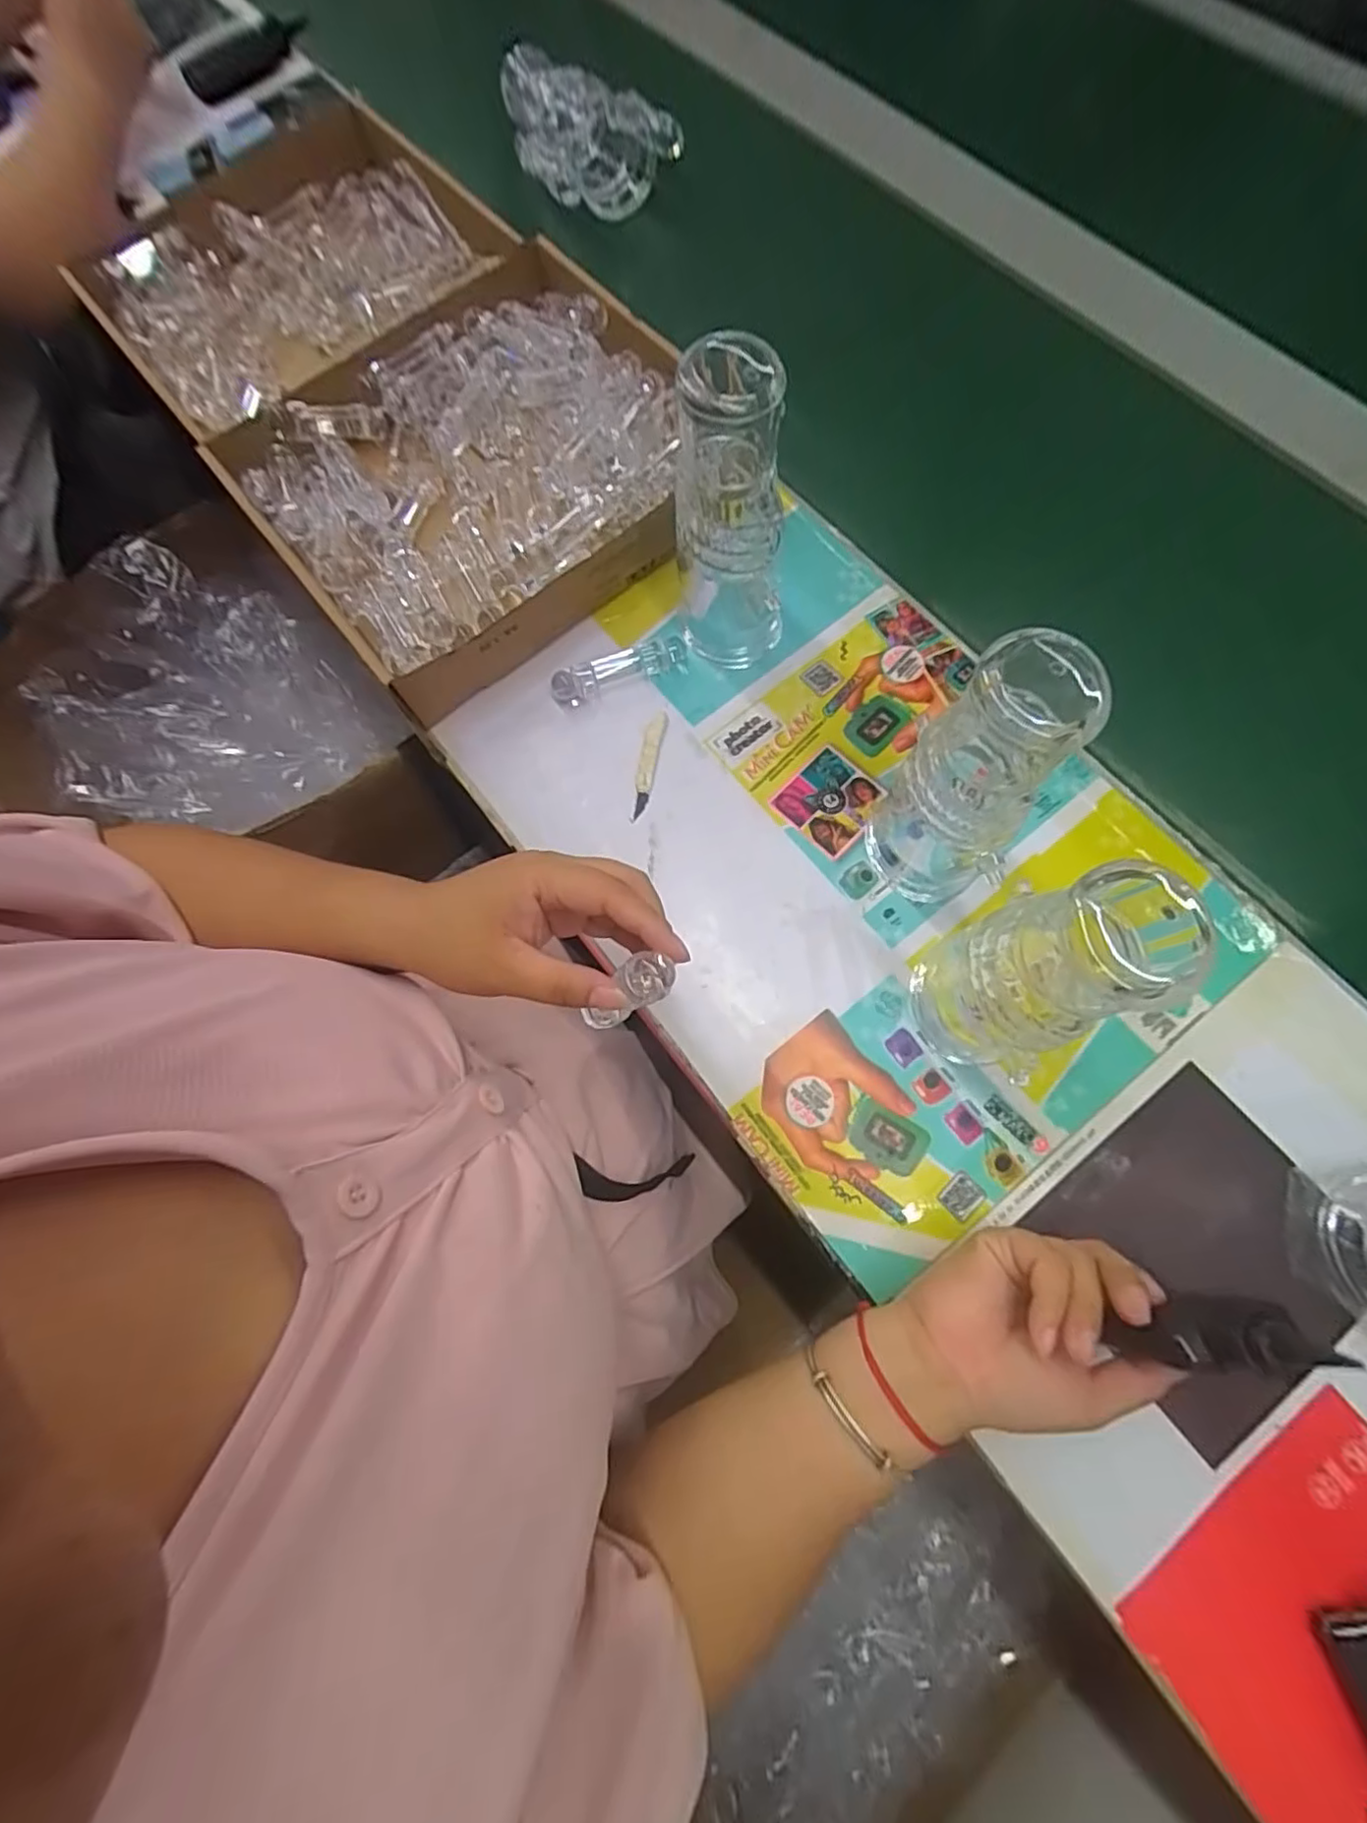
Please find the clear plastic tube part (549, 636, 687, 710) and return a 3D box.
[{"bbox_3d":[-0.047,-0.173,0.468,0.098,0.019,0.023,-23,74,-3],"label":"clear plastic tube part"}]

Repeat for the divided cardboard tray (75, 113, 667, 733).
[{"bbox_3d":[-0.250,-0.443,0.534,0.304,0.064,0.589,-39,76,-7],"label":"divided cardboard tray"}]

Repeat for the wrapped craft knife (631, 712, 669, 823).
[{"bbox_3d":[-0.025,-0.102,0.454,0.013,0.005,0.080,12,76,7],"label":"wrapped craft knife"}]

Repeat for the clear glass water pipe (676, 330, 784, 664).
[{"bbox_3d":[0.029,-0.232,0.396,0.063,0.180,0.063,-2,74,3],"label":"clear glass water pipe"}]

